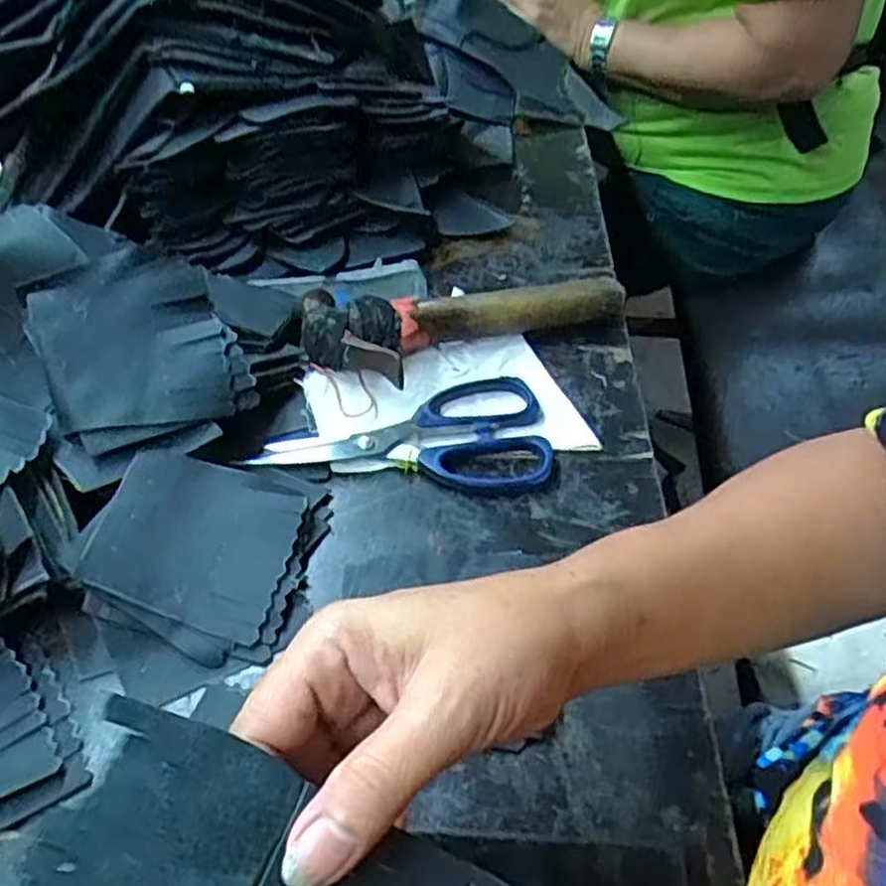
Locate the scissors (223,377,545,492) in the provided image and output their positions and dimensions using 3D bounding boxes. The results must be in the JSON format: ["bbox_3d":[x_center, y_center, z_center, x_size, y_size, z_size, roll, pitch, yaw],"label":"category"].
[{"bbox_3d":[-0.021,-0.010,0.476,0.175,0.013,0.083,5,50,6],"label":"scissors"}]

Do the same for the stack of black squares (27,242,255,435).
[{"bbox_3d":[-0.173,-0.056,0.429,0.098,0.012,0.109,-25,83,-20],"label":"stack of black squares"}]

